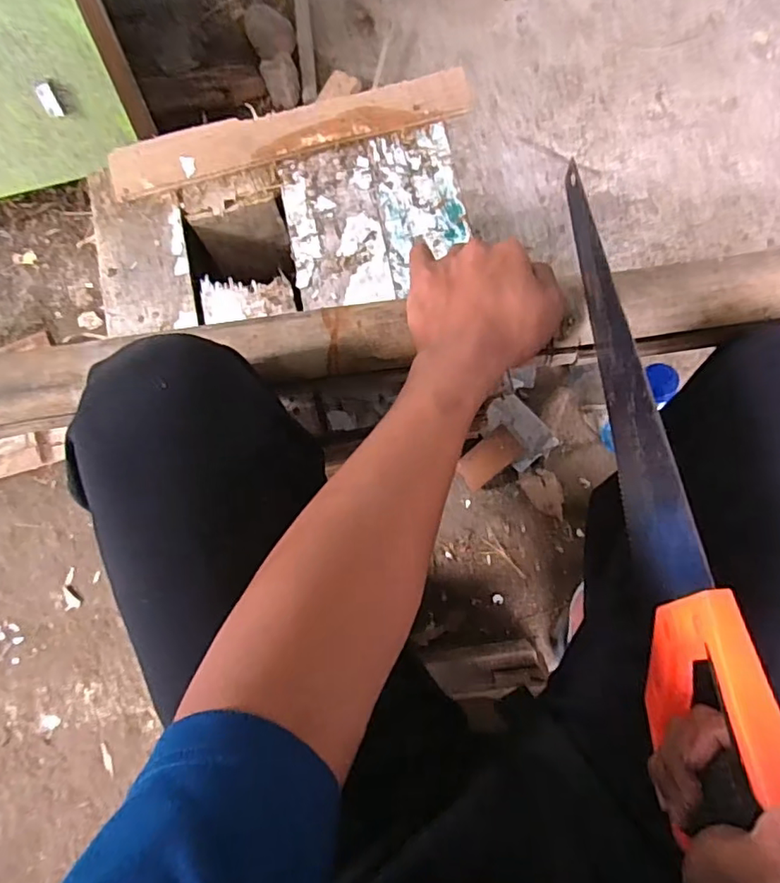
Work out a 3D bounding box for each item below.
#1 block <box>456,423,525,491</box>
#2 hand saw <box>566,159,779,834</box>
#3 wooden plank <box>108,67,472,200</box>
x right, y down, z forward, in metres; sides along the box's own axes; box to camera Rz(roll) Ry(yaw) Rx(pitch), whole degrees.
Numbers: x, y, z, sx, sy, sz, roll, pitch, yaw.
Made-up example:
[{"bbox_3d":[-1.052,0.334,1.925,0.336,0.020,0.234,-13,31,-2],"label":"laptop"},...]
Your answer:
[{"bbox_3d":[0.136,0.023,0.767,0.091,0.011,0.049,-42,91,21],"label":"block"},{"bbox_3d":[0.161,0.005,0.357,0.029,0.107,0.382,-5,67,1],"label":"hand saw"},{"bbox_3d":[-0.092,-0.275,0.504,0.324,0.018,0.043,-12,86,1],"label":"wooden plank"}]

